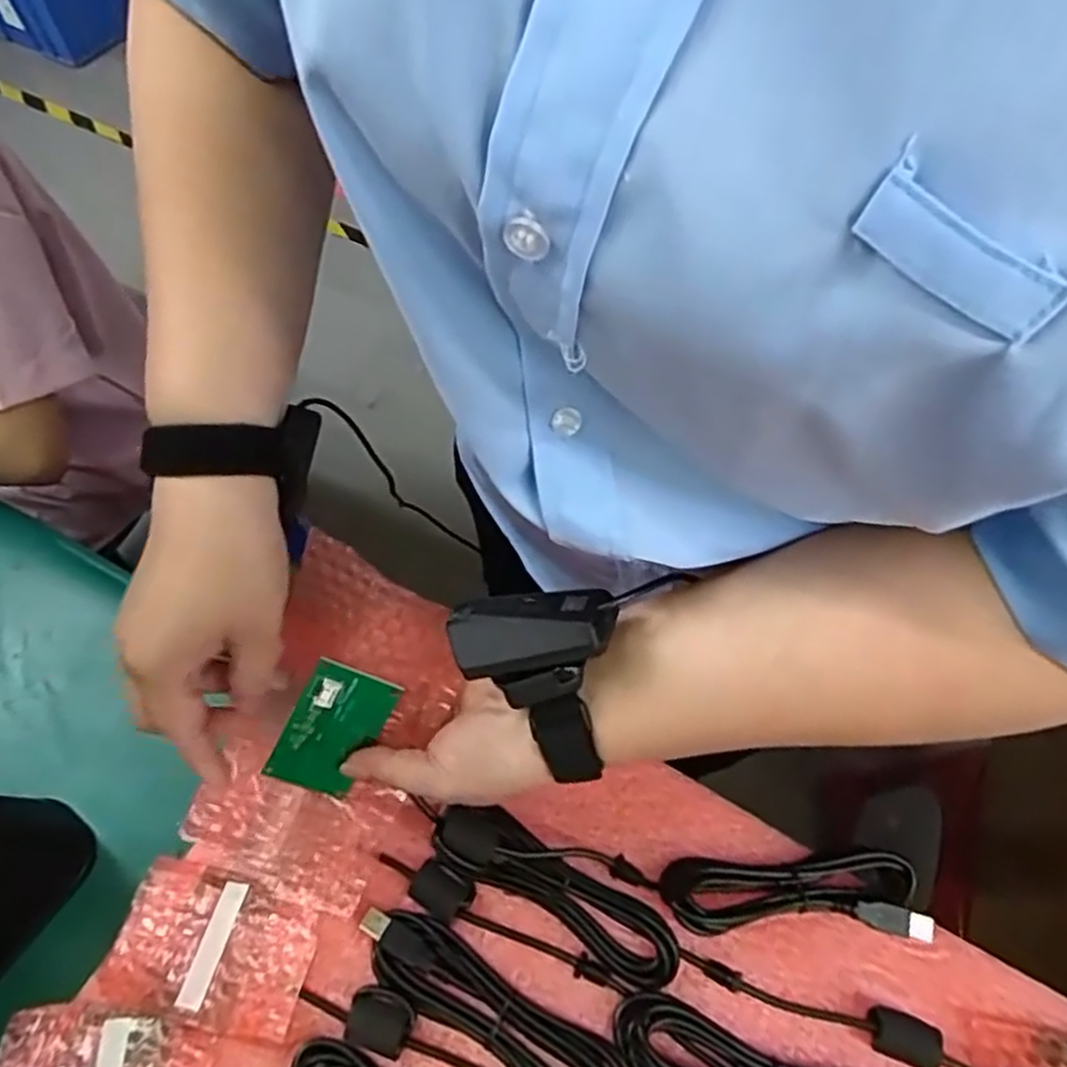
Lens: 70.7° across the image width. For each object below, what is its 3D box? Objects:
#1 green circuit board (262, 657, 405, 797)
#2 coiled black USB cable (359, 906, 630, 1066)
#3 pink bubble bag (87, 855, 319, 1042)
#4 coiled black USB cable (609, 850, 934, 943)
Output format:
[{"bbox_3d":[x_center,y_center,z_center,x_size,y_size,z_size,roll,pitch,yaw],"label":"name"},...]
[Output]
[{"bbox_3d":[-0.102,0.100,0.381,0.045,0.005,0.067,26,97,-22],"label":"green circuit board"},{"bbox_3d":[-0.023,0.245,0.385,0.154,0.013,0.038,29,63,12],"label":"coiled black USB cable"},{"bbox_3d":[-0.168,0.219,0.395,0.098,0.025,0.068,15,61,4],"label":"pink bubble bag"},{"bbox_3d":[0.132,0.200,0.420,0.174,0.022,0.043,3,61,-2],"label":"coiled black USB cable"}]

